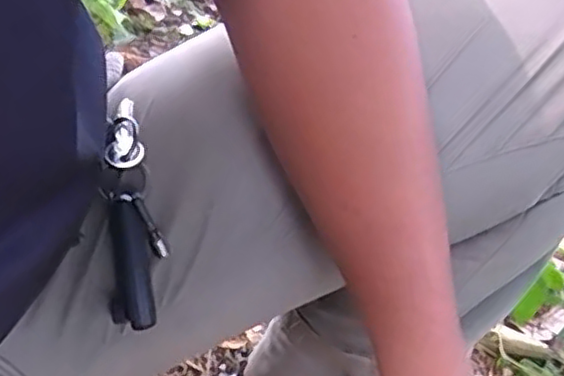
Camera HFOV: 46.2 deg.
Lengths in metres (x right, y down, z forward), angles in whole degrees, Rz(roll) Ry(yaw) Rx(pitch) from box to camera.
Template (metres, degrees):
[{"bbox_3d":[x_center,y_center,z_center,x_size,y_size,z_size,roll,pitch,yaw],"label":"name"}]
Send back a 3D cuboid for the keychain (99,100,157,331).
[{"bbox_3d":[-0.085,0.010,0.359,0.028,0.031,0.129,-9,73,-2],"label":"keychain"}]

